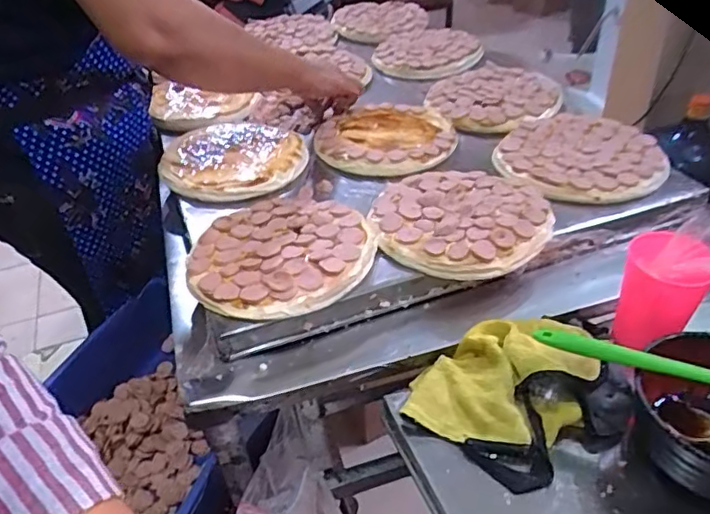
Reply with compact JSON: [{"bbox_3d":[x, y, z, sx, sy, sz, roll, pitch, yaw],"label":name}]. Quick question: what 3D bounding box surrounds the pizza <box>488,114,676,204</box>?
[{"bbox_3d":[0.289,-0.131,0.755,0.199,0.015,0.197,-4,41,3],"label":"pizza"}]

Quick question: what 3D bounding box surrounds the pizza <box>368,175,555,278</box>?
[{"bbox_3d":[0.116,-0.047,0.652,0.189,0.023,0.174,-4,41,3],"label":"pizza"}]

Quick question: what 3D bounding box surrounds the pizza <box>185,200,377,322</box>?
[{"bbox_3d":[-0.077,-0.007,0.623,0.184,0.019,0.181,-4,41,3],"label":"pizza"}]

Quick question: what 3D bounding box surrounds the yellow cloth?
[{"bbox_3d":[0.129,0.108,0.531,0.161,0.049,0.112,-3,38,3],"label":"yellow cloth"}]

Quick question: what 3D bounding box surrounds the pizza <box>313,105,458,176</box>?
[{"bbox_3d":[0.046,-0.174,0.833,0.185,0.022,0.181,-4,41,3],"label":"pizza"}]

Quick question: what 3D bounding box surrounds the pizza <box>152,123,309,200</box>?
[{"bbox_3d":[-0.166,-0.139,0.792,0.193,0.017,0.181,-11,41,-4],"label":"pizza"}]

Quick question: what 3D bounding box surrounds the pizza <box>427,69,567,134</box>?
[{"bbox_3d":[0.213,-0.251,0.922,0.198,0.020,0.190,-4,41,3],"label":"pizza"}]

